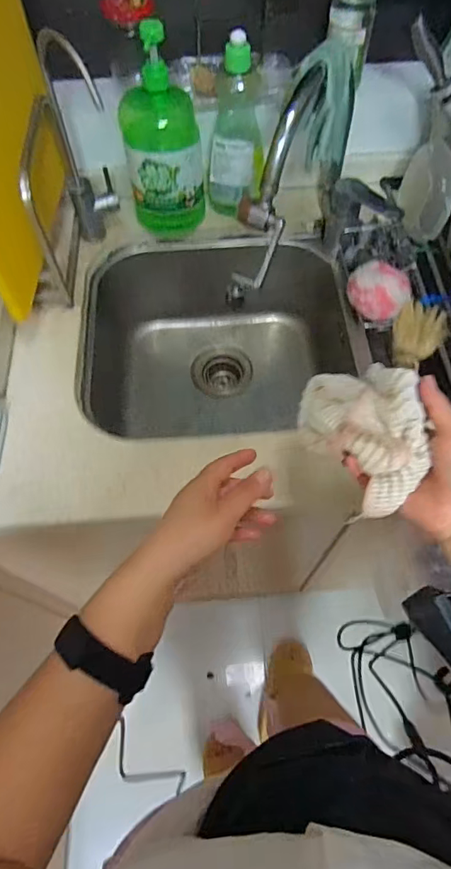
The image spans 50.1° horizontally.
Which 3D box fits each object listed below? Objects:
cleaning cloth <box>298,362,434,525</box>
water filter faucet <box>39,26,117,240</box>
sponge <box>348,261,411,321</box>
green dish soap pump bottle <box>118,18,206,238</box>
[{"bbox_3d":[0.114,-0.006,0.402,0.080,0.062,0.133,-19,64,-6],"label":"cleaning cloth"},{"bbox_3d":[-0.213,-0.413,0.691,0.080,0.282,0.078,-14,64,-4],"label":"water filter faucet"},{"bbox_3d":[0.222,-0.211,0.709,0.088,0.056,0.062,37,71,19],"label":"sponge"},{"bbox_3d":[-0.095,-0.423,0.716,0.118,0.279,0.066,-5,63,1],"label":"green dish soap pump bottle"}]

